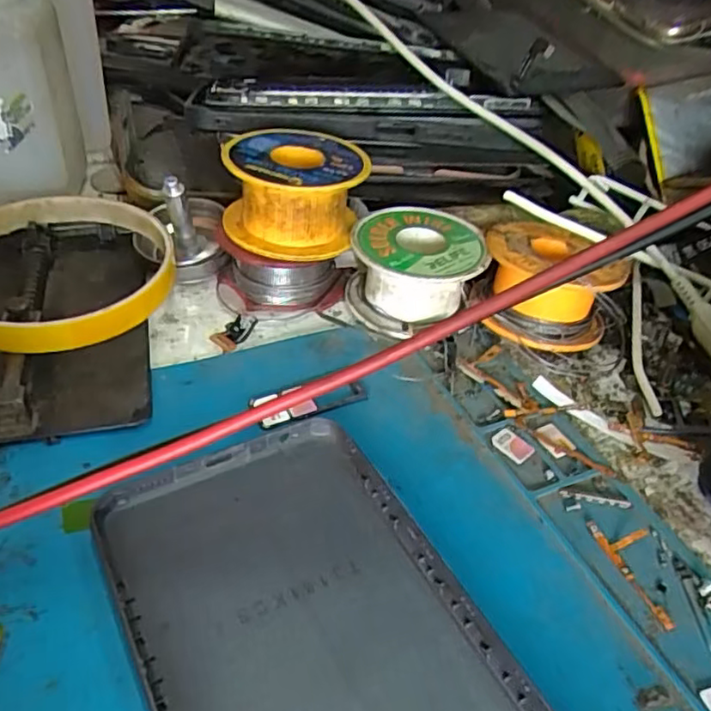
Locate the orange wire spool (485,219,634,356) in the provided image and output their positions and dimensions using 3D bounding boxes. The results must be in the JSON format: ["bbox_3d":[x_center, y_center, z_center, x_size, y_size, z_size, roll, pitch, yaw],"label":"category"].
[{"bbox_3d":[0.078,-0.026,0.249,0.057,0.032,0.045,11,41,5],"label":"orange wire spool"}]

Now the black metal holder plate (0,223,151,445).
[{"bbox_3d":[-0.116,-0.014,0.226,0.079,0.015,0.113,-6,43,-14],"label":"black metal holder plate"}]

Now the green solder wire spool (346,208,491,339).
[{"bbox_3d":[0.024,-0.034,0.253,0.050,0.030,0.048,4,41,-3],"label":"green solder wire spool"}]

